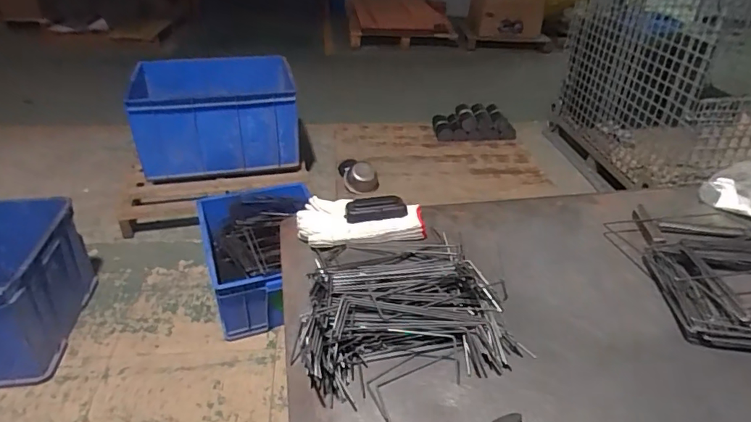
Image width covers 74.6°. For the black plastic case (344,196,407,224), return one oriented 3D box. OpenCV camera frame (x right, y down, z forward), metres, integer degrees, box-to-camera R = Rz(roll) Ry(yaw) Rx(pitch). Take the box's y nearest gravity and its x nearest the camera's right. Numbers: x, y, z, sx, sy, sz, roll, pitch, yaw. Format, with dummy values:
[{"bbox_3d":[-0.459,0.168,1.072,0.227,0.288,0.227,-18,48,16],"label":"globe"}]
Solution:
[{"bbox_3d":[0.001,-0.004,0.857,0.106,0.031,0.043,-5,33,-5],"label":"black plastic case"}]

